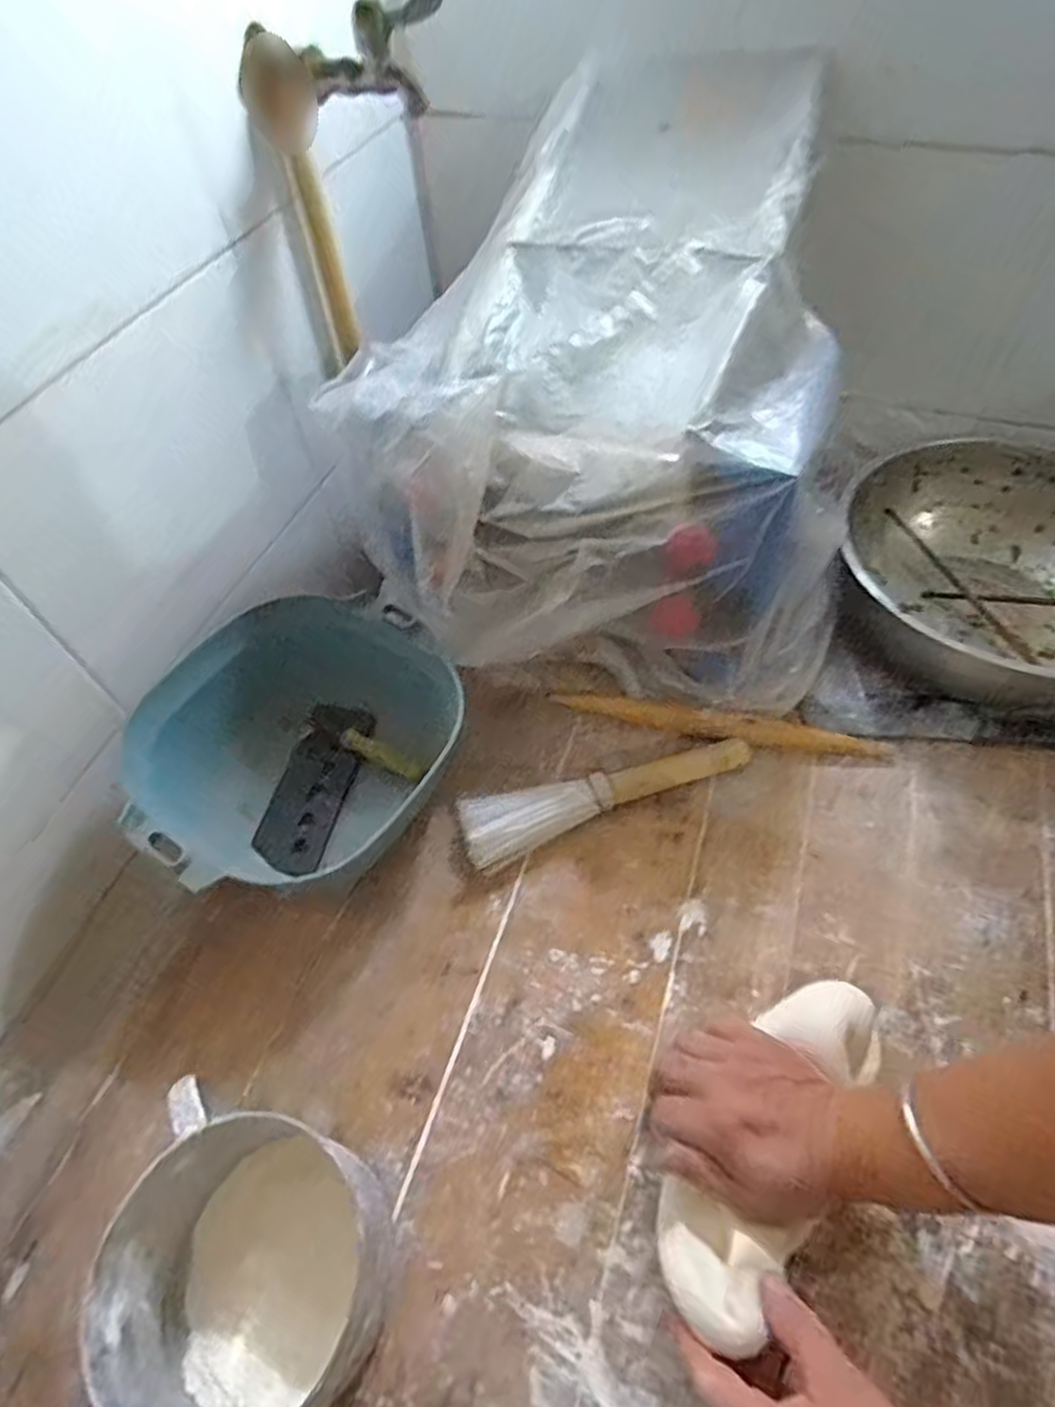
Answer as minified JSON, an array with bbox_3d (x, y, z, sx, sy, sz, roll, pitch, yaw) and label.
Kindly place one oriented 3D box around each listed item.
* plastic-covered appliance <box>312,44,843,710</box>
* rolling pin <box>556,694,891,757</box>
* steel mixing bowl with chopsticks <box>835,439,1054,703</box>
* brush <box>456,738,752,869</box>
[{"bbox_3d":[0.064,-0.258,0.658,0.404,0.335,0.449,2,56,5],"label":"plastic-covered appliance"},{"bbox_3d":[0.170,0.022,0.644,0.288,0.026,0.024,7,55,9],"label":"rolling pin"},{"bbox_3d":[0.444,-0.114,0.670,0.287,0.109,0.283,-2,54,3],"label":"steel mixing bowl with chopsticks"},{"bbox_3d":[0.068,0.069,0.606,0.253,0.041,0.061,-19,55,-10],"label":"brush"}]

